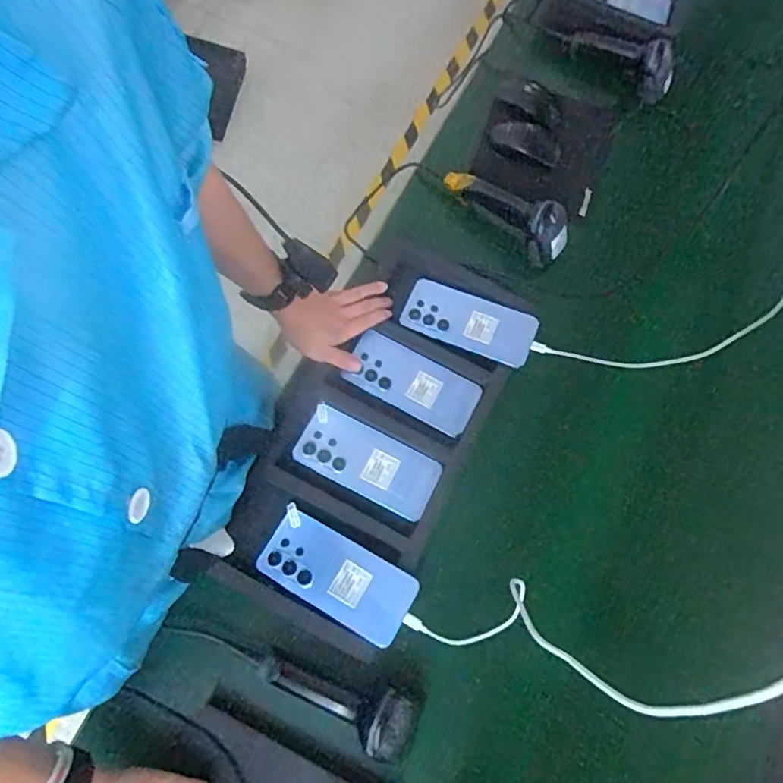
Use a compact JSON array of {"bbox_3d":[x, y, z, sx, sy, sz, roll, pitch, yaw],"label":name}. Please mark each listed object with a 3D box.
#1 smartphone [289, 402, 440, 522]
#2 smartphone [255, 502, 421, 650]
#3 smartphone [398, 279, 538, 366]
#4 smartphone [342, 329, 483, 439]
[{"bbox_3d":[-0.028,0.083,0.685,0.167,0.008,0.078,28,70,3],"label":"smartphone"},{"bbox_3d":[-0.060,0.199,0.628,0.168,0.014,0.079,31,70,4],"label":"smartphone"},{"bbox_3d":[0.100,-0.090,0.748,0.167,0.013,0.075,24,70,1],"label":"smartphone"},{"bbox_3d":[0.025,-0.011,0.719,0.165,0.004,0.077,30,71,7],"label":"smartphone"}]

